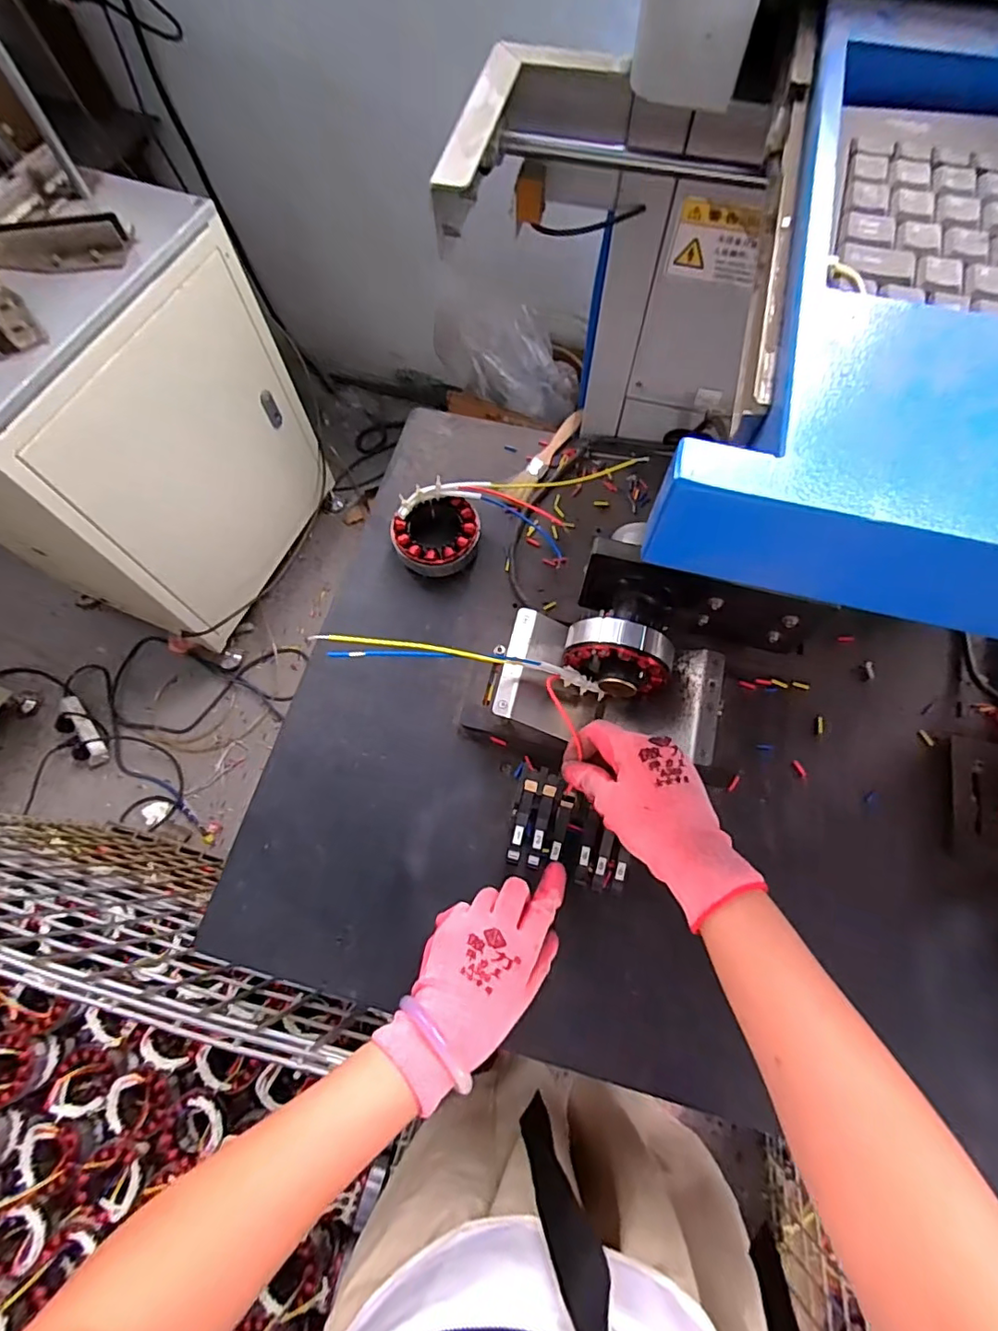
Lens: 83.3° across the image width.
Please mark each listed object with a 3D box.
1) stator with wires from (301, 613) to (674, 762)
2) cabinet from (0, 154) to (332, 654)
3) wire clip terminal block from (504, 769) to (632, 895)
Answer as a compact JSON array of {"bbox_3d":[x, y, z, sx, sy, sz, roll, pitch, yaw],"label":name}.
[{"bbox_3d":[0.007,0.005,0.440,0.264,0.087,0.088,4,69,-13],"label":"stator with wires"},{"bbox_3d":[-0.760,-0.471,1.120,0.486,0.682,0.536,20,71,9],"label":"cabinet"},{"bbox_3d":[0.060,0.137,0.465,0.100,0.024,0.075,15,70,7],"label":"wire clip terminal block"}]

